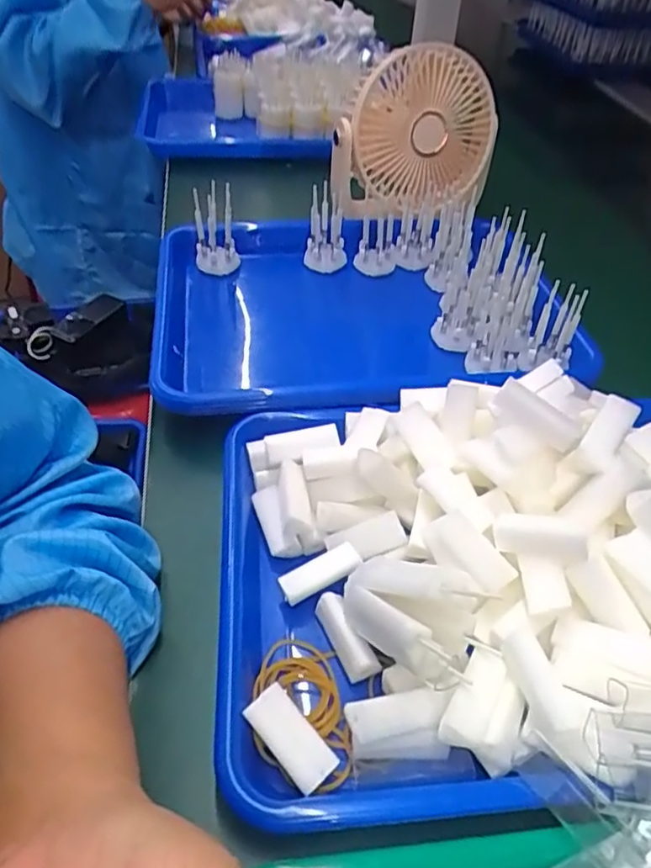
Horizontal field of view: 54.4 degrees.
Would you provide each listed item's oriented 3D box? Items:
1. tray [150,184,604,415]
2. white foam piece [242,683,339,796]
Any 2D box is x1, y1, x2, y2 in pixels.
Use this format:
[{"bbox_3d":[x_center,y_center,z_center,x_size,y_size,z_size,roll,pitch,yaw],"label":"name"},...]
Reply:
[{"bbox_3d":[0.027,-0.119,0.530,0.325,0.090,0.264,-4,44,-8],"label":"tray"},{"bbox_3d":[-0.016,0.137,0.286,0.021,0.005,0.044,-33,67,-32],"label":"white foam piece"}]

